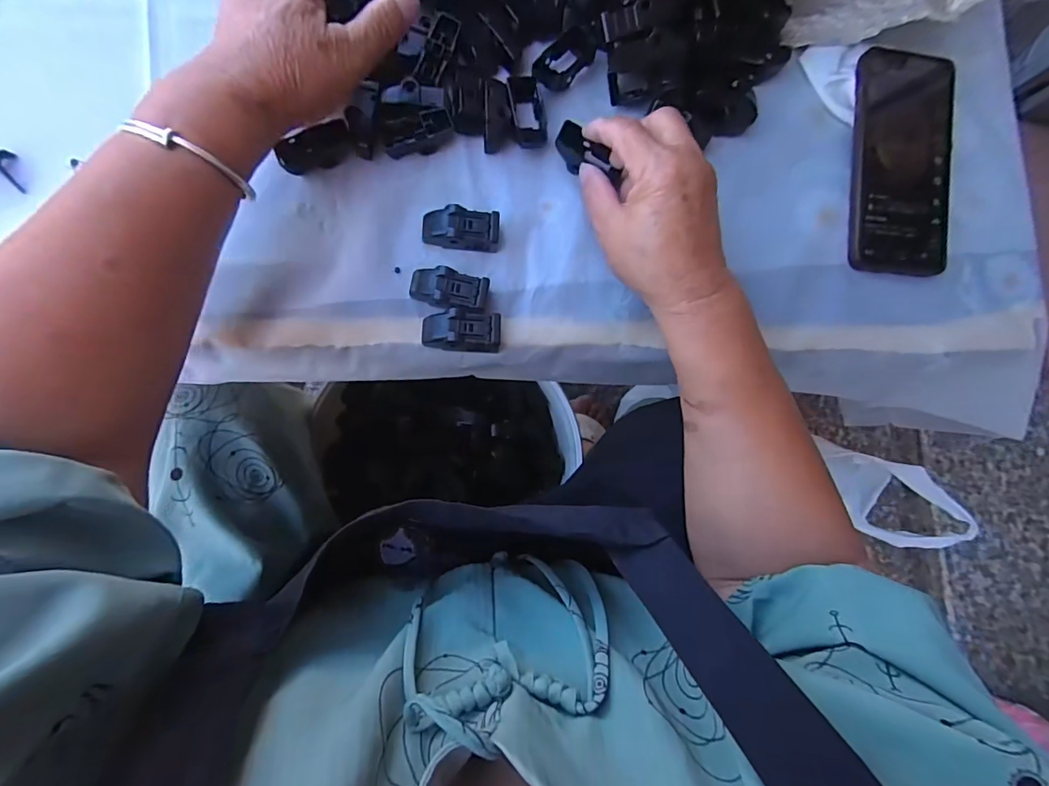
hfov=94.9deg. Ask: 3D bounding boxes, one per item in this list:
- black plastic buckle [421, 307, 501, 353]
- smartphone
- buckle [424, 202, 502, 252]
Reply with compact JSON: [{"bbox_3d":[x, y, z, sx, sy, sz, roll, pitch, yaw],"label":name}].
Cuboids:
[{"bbox_3d":[-0.040,-0.040,0.308,0.049,0.016,0.027,3,85,-8],"label":"black plastic buckle"},{"bbox_3d":[0.290,-0.180,0.369,0.081,0.015,0.178,2,85,-8],"label":"smartphone"},{"bbox_3d":[-0.042,-0.107,0.316,0.049,0.016,0.025,2,85,-8],"label":"buckle"}]

